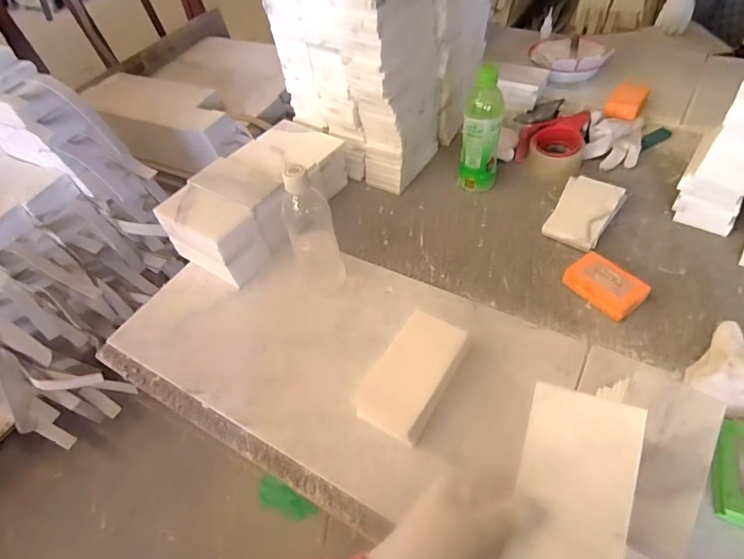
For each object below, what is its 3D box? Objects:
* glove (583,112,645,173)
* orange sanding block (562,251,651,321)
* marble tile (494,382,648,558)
[{"bbox_3d":[0.445,-0.261,0.821,0.096,0.058,0.142,15,52,19],"label":"glove"},{"bbox_3d":[0.320,0.008,0.620,0.059,0.030,0.095,-30,52,-19],"label":"orange sanding block"},{"bbox_3d":[0.141,0.155,0.318,0.073,0.004,0.145,10,80,30],"label":"marble tile"}]

